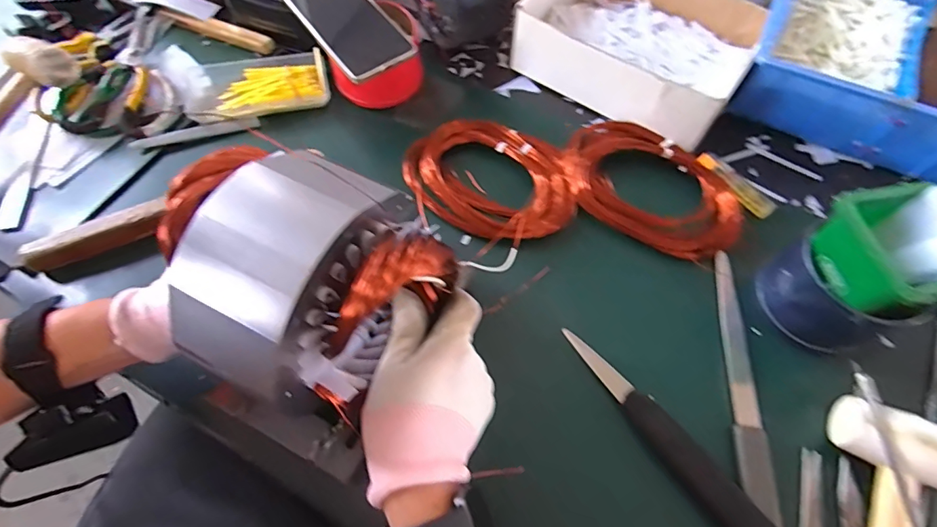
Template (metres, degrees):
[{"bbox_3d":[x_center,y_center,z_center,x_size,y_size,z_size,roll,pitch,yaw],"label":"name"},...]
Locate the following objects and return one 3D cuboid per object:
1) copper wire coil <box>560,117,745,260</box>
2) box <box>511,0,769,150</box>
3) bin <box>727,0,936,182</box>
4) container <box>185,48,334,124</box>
[{"bbox_3d":[0.184,-0.083,0.471,0.188,0.034,0.128,39,69,18],"label":"copper wire coil"},{"bbox_3d":[0.202,-0.264,0.545,0.243,0.071,0.192,35,68,16],"label":"box"},{"bbox_3d":[0.464,-0.210,0.498,0.296,0.093,0.209,27,66,13],"label":"bin"},{"bbox_3d":[-0.245,-0.209,0.544,0.152,0.018,0.087,-12,64,-6],"label":"container"}]

